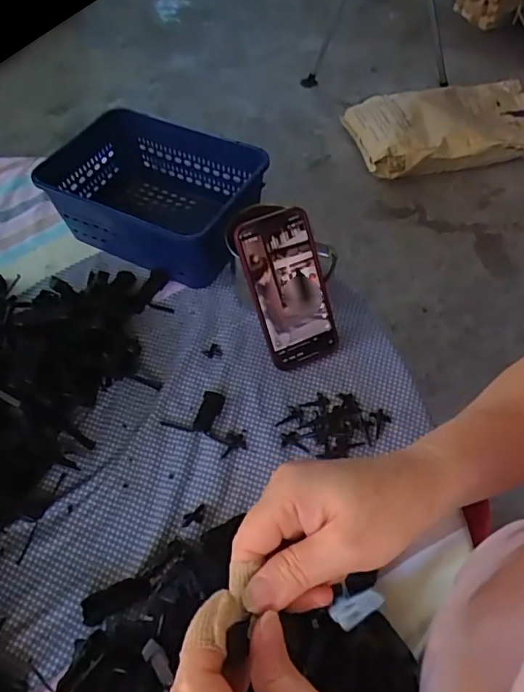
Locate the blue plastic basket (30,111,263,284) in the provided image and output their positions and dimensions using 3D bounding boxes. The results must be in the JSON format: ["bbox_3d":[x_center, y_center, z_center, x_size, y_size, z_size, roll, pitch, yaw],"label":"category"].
[{"bbox_3d":[-0.130,-0.190,0.656,0.259,0.097,0.172,28,61,19],"label":"blue plastic basket"}]

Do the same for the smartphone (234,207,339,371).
[{"bbox_3d":[0.029,-0.056,0.538,0.077,0.158,0.014,-21,21,-11],"label":"smartphone"}]

